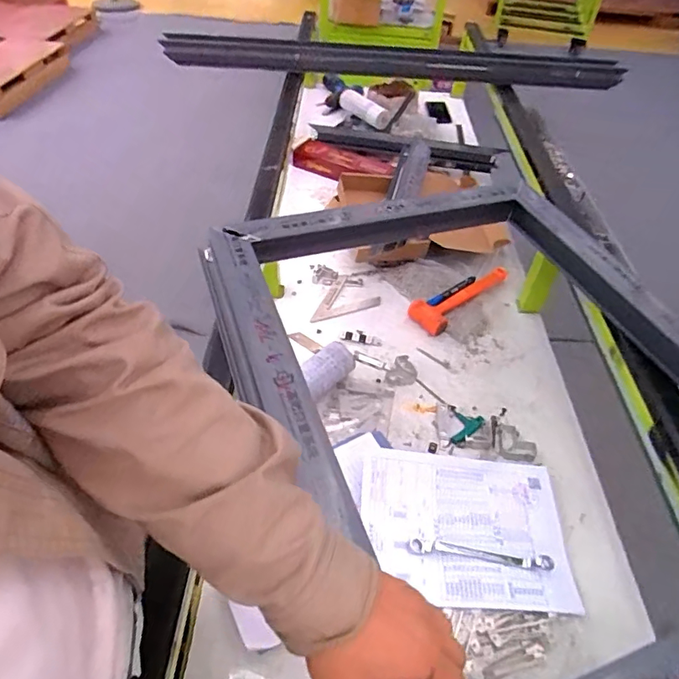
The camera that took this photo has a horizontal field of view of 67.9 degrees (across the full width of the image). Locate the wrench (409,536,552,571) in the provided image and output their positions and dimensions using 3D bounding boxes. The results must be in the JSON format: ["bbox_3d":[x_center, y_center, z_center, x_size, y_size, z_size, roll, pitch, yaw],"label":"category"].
[{"bbox_3d":[0.193,0.295,0.692,0.194,0.006,0.021,7,46,3],"label":"wrench"}]

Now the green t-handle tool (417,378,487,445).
[{"bbox_3d":[0.178,0.127,0.891,0.142,0.014,0.071,33,53,26],"label":"green t-handle tool"}]

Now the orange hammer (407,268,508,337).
[{"bbox_3d":[0.272,-0.106,1.094,0.295,0.038,0.074,-32,56,-30],"label":"orange hammer"}]

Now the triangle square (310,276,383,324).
[{"bbox_3d":[-0.001,-0.074,1.081,0.108,0.012,0.158,34,53,26],"label":"triangle square"}]

